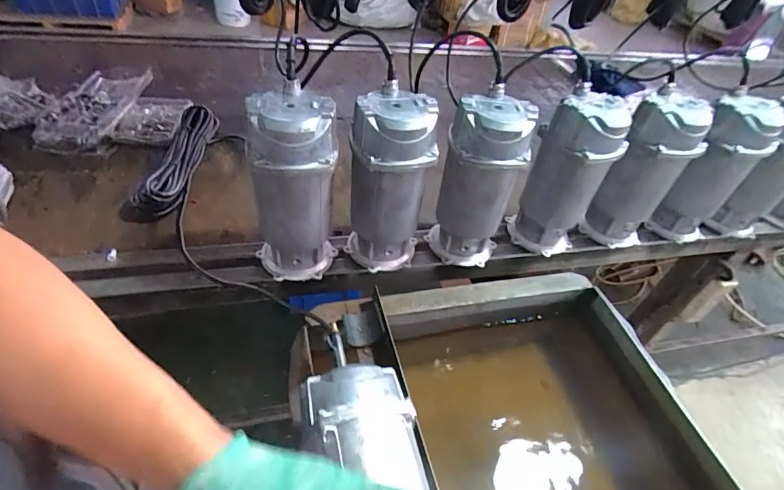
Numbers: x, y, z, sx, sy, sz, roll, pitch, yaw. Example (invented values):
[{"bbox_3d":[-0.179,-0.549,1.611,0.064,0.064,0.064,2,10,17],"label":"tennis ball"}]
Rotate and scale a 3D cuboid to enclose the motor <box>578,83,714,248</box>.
[{"bbox_3d":[0.488,-0.135,0.848,0.126,0.286,0.112,26,47,16],"label":"motor"}]

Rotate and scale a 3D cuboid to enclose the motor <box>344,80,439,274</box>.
[{"bbox_3d":[-0.005,-0.094,0.726,0.132,0.290,0.107,8,44,-1],"label":"motor"}]

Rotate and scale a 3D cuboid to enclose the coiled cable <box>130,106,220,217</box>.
[{"bbox_3d":[-0.447,-0.191,0.922,0.072,0.055,0.361,3,45,-7],"label":"coiled cable"}]

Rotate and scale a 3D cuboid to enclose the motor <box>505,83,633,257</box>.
[{"bbox_3d":[0.315,-0.115,0.805,0.127,0.300,0.129,26,47,16],"label":"motor"}]

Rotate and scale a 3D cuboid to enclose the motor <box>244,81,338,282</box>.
[{"bbox_3d":[-0.155,-0.080,0.685,0.132,0.290,0.106,-6,47,-15],"label":"motor"}]

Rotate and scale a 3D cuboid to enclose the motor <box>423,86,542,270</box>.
[{"bbox_3d":[0.147,-0.100,0.757,0.132,0.288,0.115,26,47,16],"label":"motor"}]

